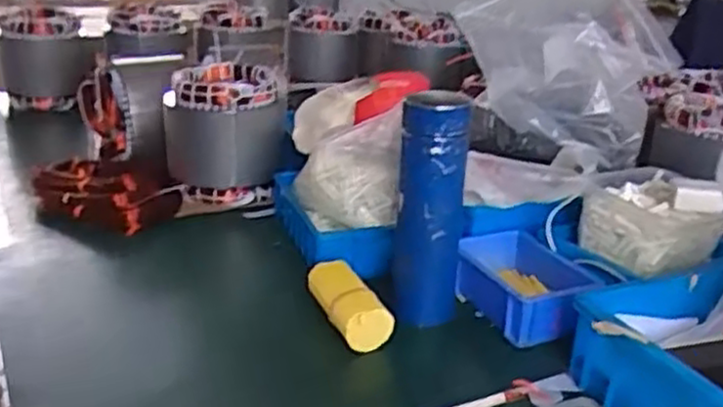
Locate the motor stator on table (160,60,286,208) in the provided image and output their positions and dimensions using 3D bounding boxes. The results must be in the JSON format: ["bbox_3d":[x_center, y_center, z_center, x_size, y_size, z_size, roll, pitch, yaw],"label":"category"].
[{"bbox_3d":[-0.183,-0.100,1.028,0.156,0.158,0.139,0,22,-9],"label":"motor stator on table"}]

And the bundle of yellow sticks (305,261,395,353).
[{"bbox_3d":[-0.015,0.093,0.718,0.043,0.037,0.120,-6,23,-23],"label":"bundle of yellow sticks"}]

